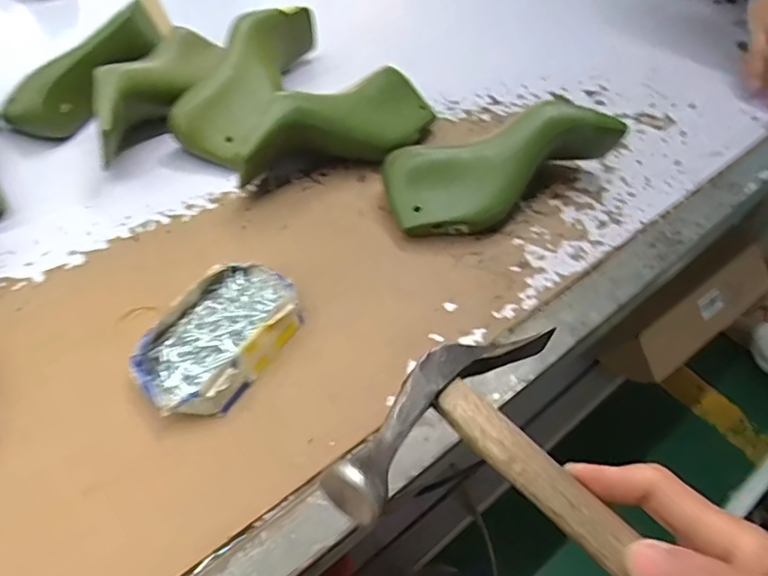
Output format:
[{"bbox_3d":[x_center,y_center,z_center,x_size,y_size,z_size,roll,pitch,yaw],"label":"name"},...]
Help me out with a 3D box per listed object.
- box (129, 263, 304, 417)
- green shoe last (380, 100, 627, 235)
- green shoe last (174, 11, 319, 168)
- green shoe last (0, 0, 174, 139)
[{"bbox_3d":[-0.123,0.036,0.430,0.082,0.033,0.132,29,55,19],"label":"box"},{"bbox_3d":[0.115,-0.115,0.524,0.229,0.069,0.086,-14,53,-14],"label":"green shoe last"},{"bbox_3d":[-0.136,-0.229,0.613,0.075,0.071,0.221,16,52,10],"label":"green shoe last"},{"bbox_3d":[-0.309,-0.244,0.615,0.071,0.075,0.217,27,55,18],"label":"green shoe last"}]

